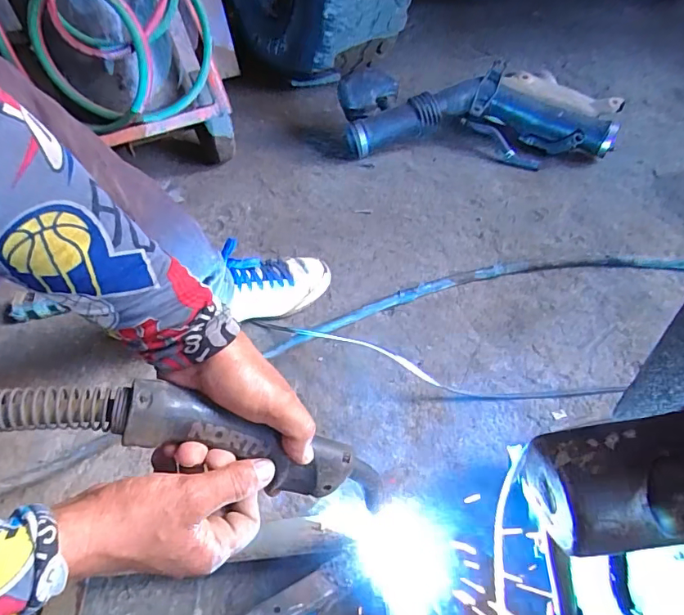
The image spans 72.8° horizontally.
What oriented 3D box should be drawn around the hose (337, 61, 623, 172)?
[{"bbox_3d":[0.291,-0.417,1.006,0.592,0.131,0.207,3,49,5],"label":"hose"}]

